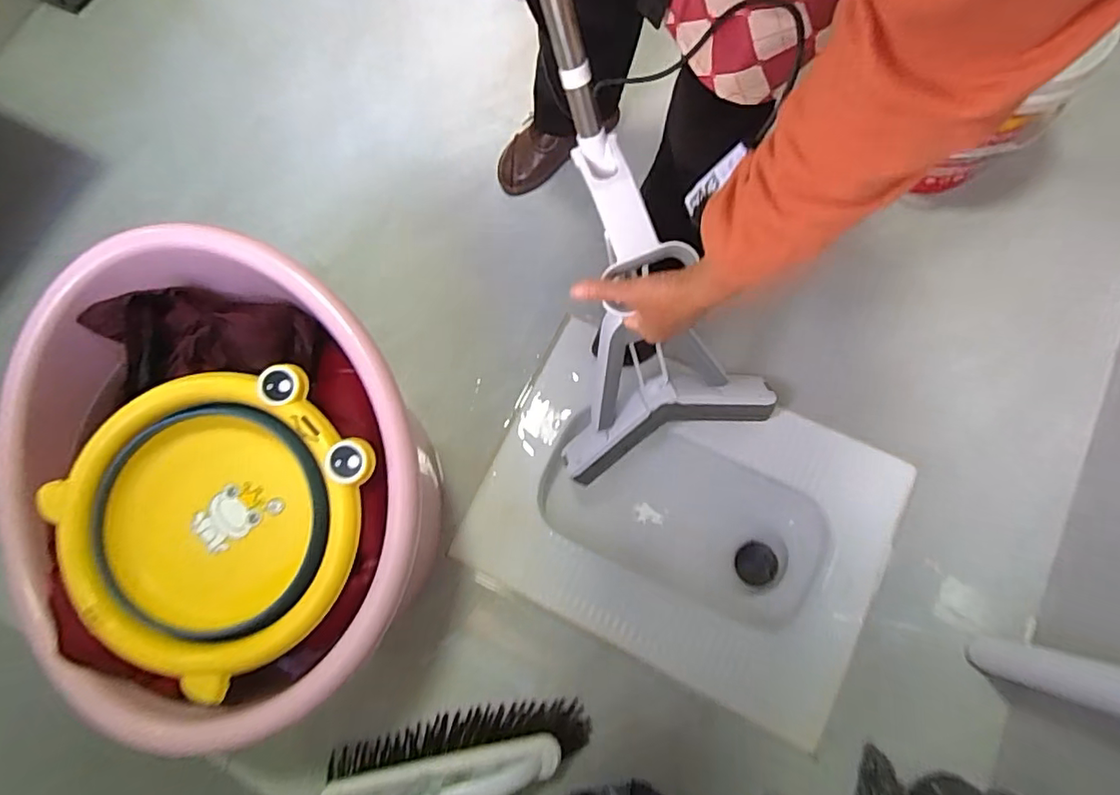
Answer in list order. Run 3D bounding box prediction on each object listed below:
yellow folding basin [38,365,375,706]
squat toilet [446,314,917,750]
[{"bbox_3d":[-0.351,0.121,0.601,0.290,0.074,0.293,-1,74,2],"label":"yellow folding basin"},{"bbox_3d":[0.185,0.204,0.977,0.607,0.221,0.443,25,71,9],"label":"squat toilet"}]

